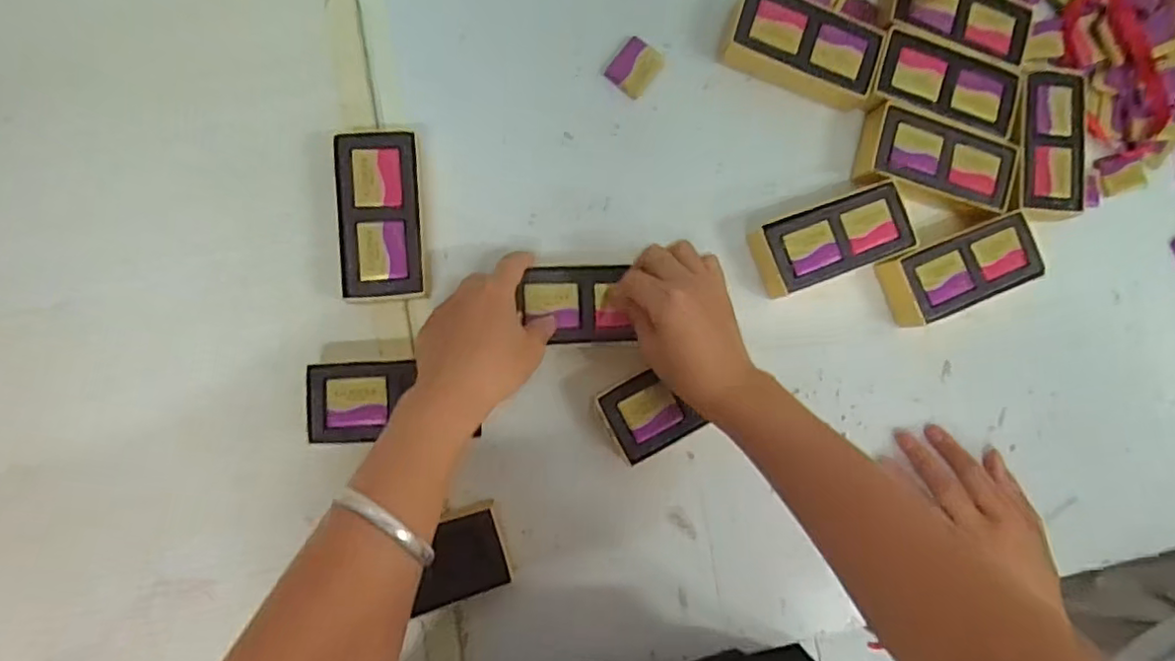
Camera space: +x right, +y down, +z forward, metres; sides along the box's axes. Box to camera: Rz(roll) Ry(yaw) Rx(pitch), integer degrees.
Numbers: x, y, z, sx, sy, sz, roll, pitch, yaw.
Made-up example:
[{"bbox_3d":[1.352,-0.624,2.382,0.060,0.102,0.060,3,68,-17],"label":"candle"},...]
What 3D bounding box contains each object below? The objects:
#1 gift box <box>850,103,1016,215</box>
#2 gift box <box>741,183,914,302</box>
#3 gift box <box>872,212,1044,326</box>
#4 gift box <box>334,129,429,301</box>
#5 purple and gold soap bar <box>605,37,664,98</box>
[{"bbox_3d":[0.272,-0.131,0.485,0.115,0.029,0.063,16,86,-6],"label":"gift box"},{"bbox_3d":[0.185,-0.069,0.470,0.113,0.035,0.053,-20,90,-7],"label":"gift box"},{"bbox_3d":[0.290,-0.048,0.480,0.109,0.030,0.054,-21,90,-7],"label":"gift box"},{"bbox_3d":[-0.141,-0.078,0.433,0.054,0.033,0.113,-2,88,-7],"label":"gift box"},{"bbox_3d":[0.037,-0.202,0.475,0.032,0.005,0.041,37,84,-4],"label":"purple and gold soap bar"}]

